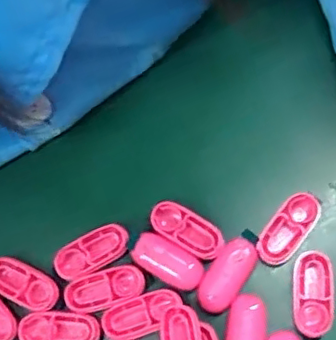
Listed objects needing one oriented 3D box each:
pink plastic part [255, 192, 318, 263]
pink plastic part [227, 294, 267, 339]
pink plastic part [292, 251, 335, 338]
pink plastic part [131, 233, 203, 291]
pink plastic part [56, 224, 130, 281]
[{"bbox_3d":[0.051,0.024,0.250,0.014,0.004,0.034,33,79,14],"label":"pink plastic part"},{"bbox_3d":[0.032,0.068,0.240,0.015,0.005,0.033,6,74,7],"label":"pink plastic part"},{"bbox_3d":[0.060,0.051,0.242,0.015,0.006,0.033,1,73,5],"label":"pink plastic part"},{"bbox_3d":[0.000,0.040,0.255,0.033,0.005,0.015,27,77,12],"label":"pink plastic part"},{"bbox_3d":[-0.034,0.036,0.259,0.033,0.004,0.016,-31,73,-5],"label":"pink plastic part"}]

